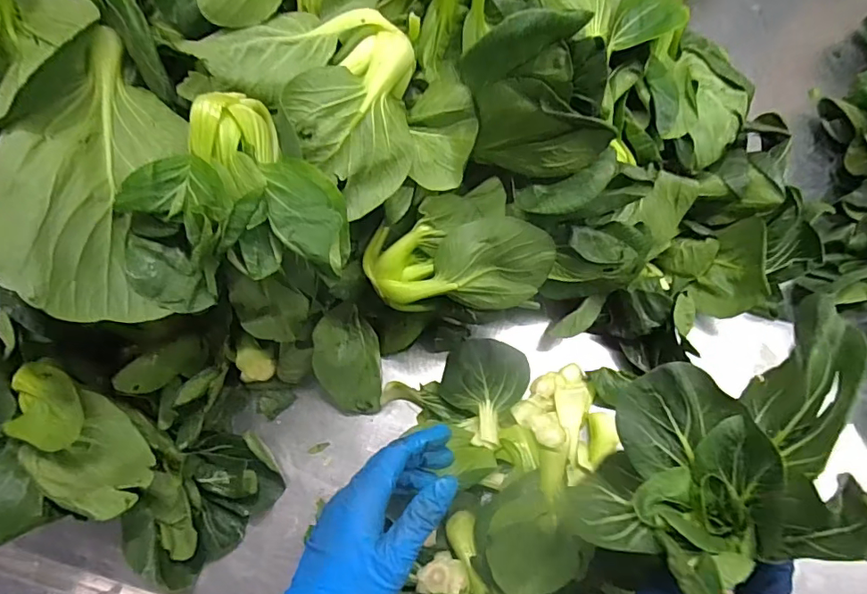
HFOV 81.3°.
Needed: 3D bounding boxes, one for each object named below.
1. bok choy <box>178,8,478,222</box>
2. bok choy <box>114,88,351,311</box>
[{"bbox_3d":[-0.052,-0.132,0.338,0.123,0.067,0.152,-44,79,-11],"label":"bok choy"},{"bbox_3d":[-0.123,-0.059,0.304,0.128,0.057,0.106,-8,74,-2],"label":"bok choy"}]

